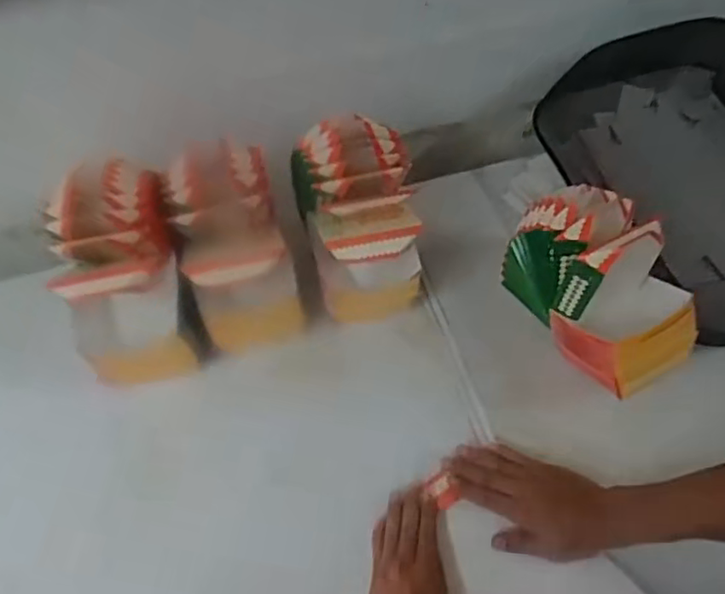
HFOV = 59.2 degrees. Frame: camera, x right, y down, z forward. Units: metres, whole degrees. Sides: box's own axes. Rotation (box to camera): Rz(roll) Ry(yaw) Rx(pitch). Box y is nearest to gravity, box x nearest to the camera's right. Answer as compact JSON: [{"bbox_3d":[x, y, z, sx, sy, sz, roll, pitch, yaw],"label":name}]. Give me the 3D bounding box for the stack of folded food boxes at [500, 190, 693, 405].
[{"bbox_3d":[0.263,-0.015,0.701,0.117,0.159,0.209,-23,60,-12],"label":"stack of folded food boxes"}]

